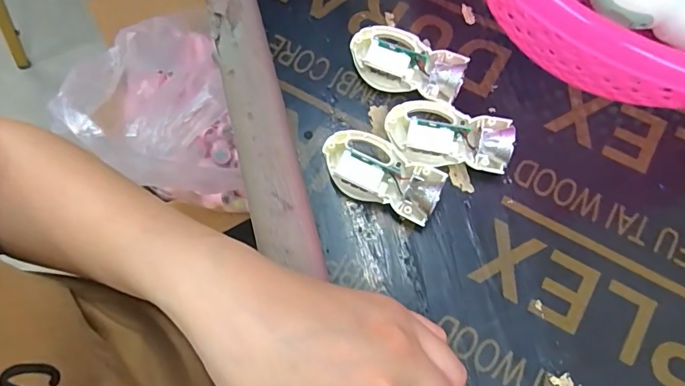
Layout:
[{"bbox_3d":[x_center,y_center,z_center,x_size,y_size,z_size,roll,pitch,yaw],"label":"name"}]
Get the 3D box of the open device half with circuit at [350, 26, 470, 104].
[{"bbox_3d":[0.036,-0.073,0.260,0.066,0.023,0.030,28,77,9],"label":"open device half with circuit"}]

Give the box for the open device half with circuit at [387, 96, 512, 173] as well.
[{"bbox_3d":[0.057,-0.030,0.247,0.065,0.022,0.037,7,74,4],"label":"open device half with circuit"}]

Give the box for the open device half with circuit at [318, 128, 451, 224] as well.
[{"bbox_3d":[0.021,-0.010,0.243,0.065,0.023,0.032,26,76,9],"label":"open device half with circuit"}]

